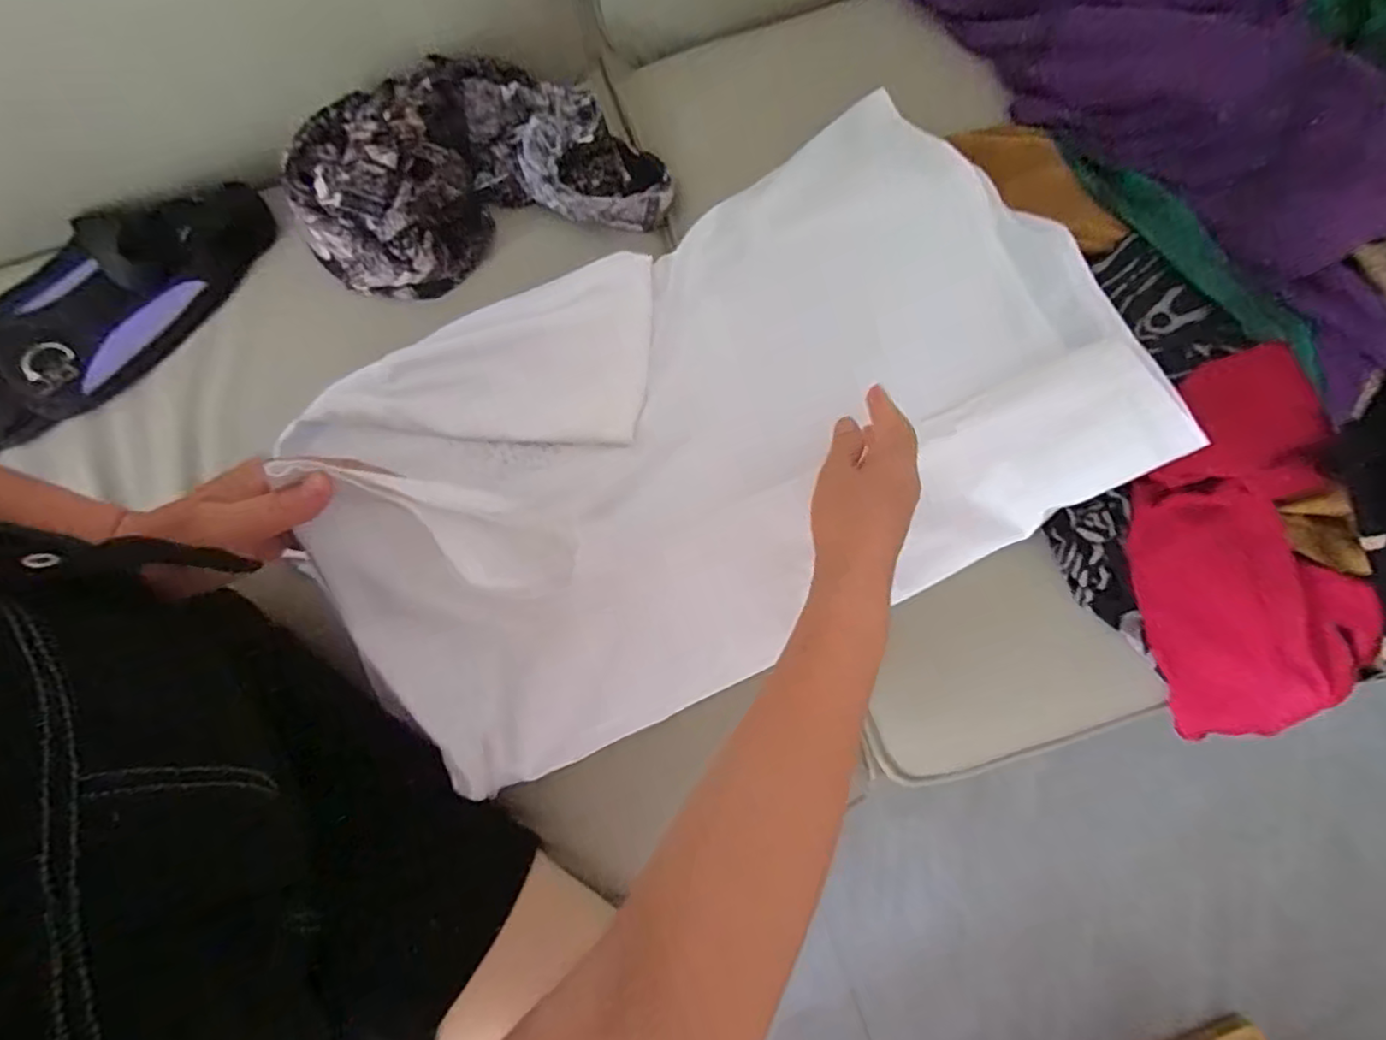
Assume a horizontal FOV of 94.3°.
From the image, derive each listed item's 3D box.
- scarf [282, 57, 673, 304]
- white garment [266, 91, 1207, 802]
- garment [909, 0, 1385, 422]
[{"bbox_3d":[-0.183,-0.302,0.525,0.286,0.094,0.168,-21,80,-3],"label":"scarf"},{"bbox_3d":[0.024,-0.092,0.453,0.526,0.140,0.350,-24,80,-4],"label":"white garment"},{"bbox_3d":[0.371,-0.323,0.481,0.147,0.086,0.489,-26,68,-4],"label":"garment"}]

